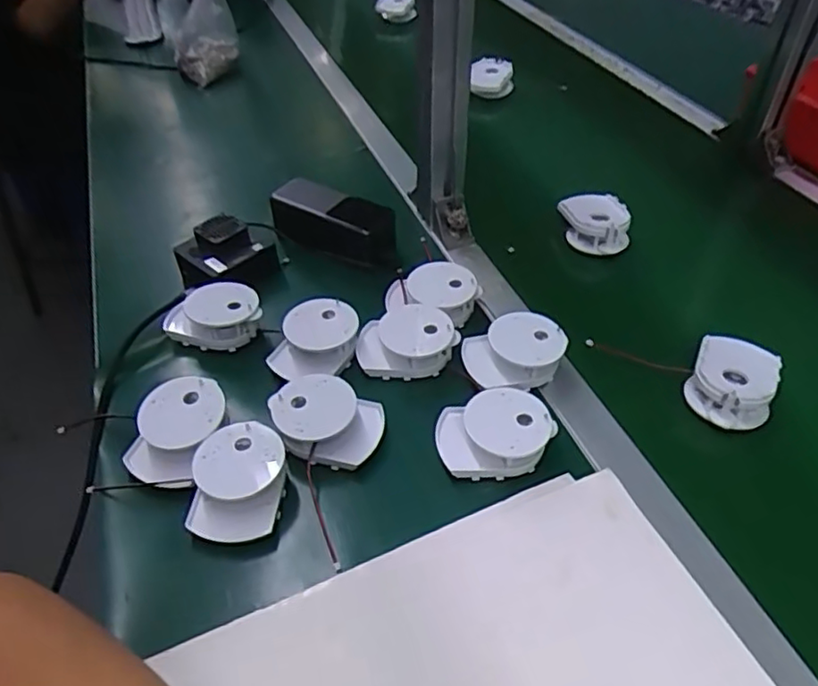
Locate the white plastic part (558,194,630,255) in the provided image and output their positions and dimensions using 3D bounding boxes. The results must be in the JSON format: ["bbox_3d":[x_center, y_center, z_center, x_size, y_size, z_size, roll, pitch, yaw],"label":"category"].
[{"bbox_3d":[0.198,-0.127,0.677,0.064,0.033,0.068,-1,49,1],"label":"white plastic part"}]

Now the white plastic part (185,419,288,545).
[{"bbox_3d":[-0.120,0.101,0.454,0.065,0.040,0.080,-2,49,0],"label":"white plastic part"}]

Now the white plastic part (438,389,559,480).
[{"bbox_3d":[0.063,0.066,0.476,0.082,0.030,0.063,-12,50,-9],"label":"white plastic part"}]

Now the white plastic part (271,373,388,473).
[{"bbox_3d":[-0.064,0.060,0.489,0.087,0.039,0.067,10,50,10],"label":"white plastic part"}]

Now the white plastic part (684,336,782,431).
[{"bbox_3d":[0.262,0.031,0.515,0.061,0.027,0.074,23,53,20],"label":"white plastic part"}]

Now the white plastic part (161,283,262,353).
[{"bbox_3d":[-0.176,-0.022,0.573,0.082,0.039,0.064,-22,52,-17],"label":"white plastic part"}]

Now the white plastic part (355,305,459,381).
[{"bbox_3d":[-0.003,-0.005,0.545,0.082,0.031,0.067,-19,51,-15],"label":"white plastic part"}]

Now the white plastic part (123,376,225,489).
[{"bbox_3d":[-0.174,0.071,0.485,0.060,0.047,0.080,14,51,13],"label":"white plastic part"}]

